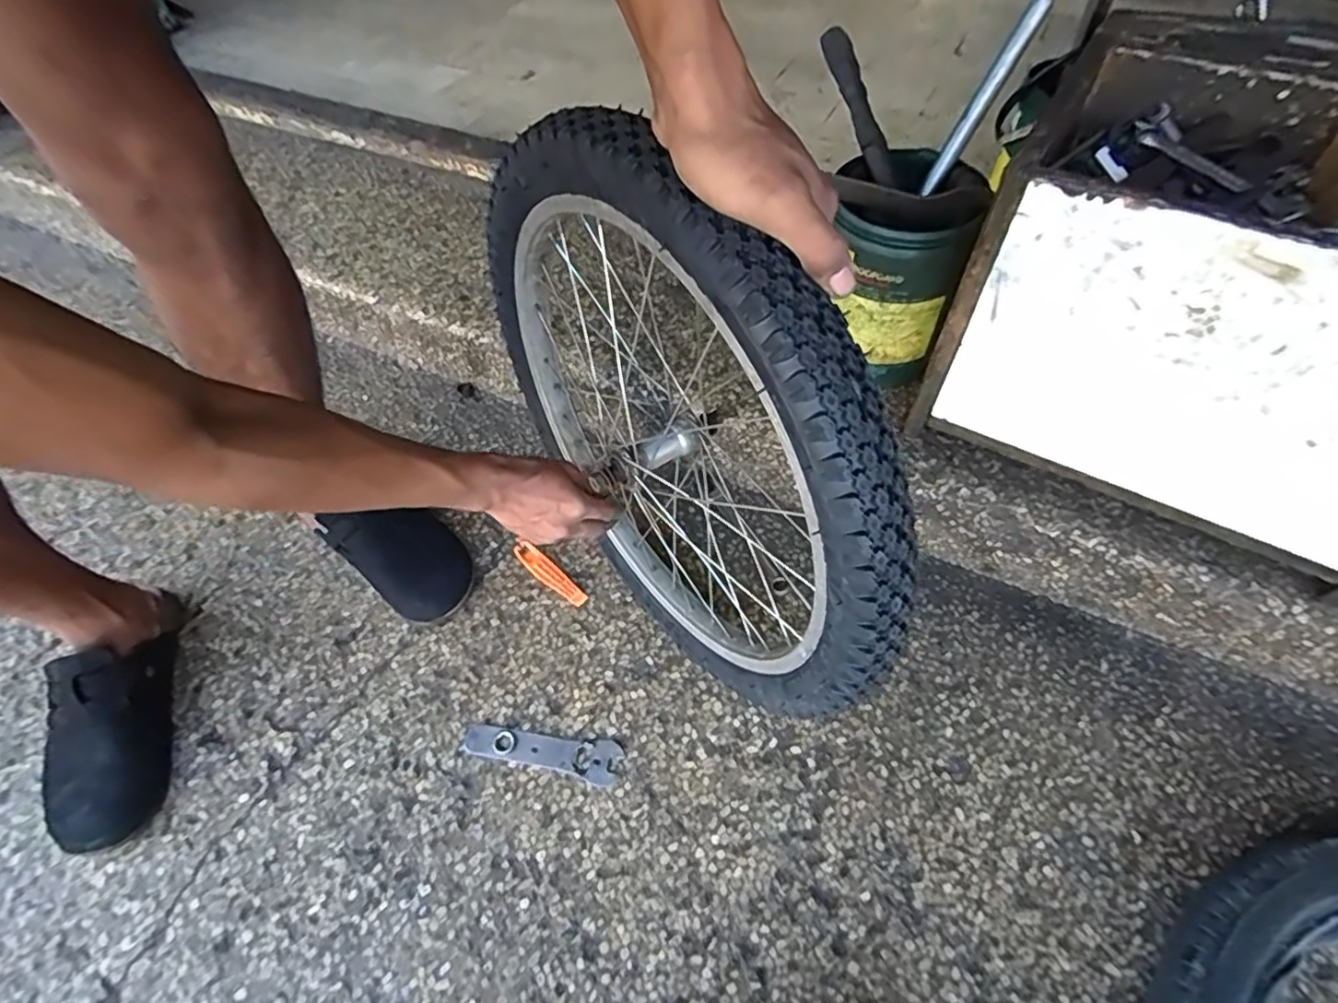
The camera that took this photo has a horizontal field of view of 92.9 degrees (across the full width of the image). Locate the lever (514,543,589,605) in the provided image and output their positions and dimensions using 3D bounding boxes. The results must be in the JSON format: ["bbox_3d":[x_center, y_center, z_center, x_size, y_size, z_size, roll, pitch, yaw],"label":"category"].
[{"bbox_3d":[-0.144,0.087,0.761,0.110,0.016,0.025,35,64,24],"label":"lever"}]

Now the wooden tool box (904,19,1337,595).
[{"bbox_3d":[0.509,-0.193,0.564,0.406,0.285,0.303,28,60,21],"label":"wooden tool box"}]

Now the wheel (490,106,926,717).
[{"bbox_3d":[-0.010,-0.038,0.515,0.062,0.456,0.463,-34,60,-19],"label":"wheel"}]

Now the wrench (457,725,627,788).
[{"bbox_3d":[-0.131,0.253,0.647,0.161,0.004,0.039,8,56,9],"label":"wrench"}]

